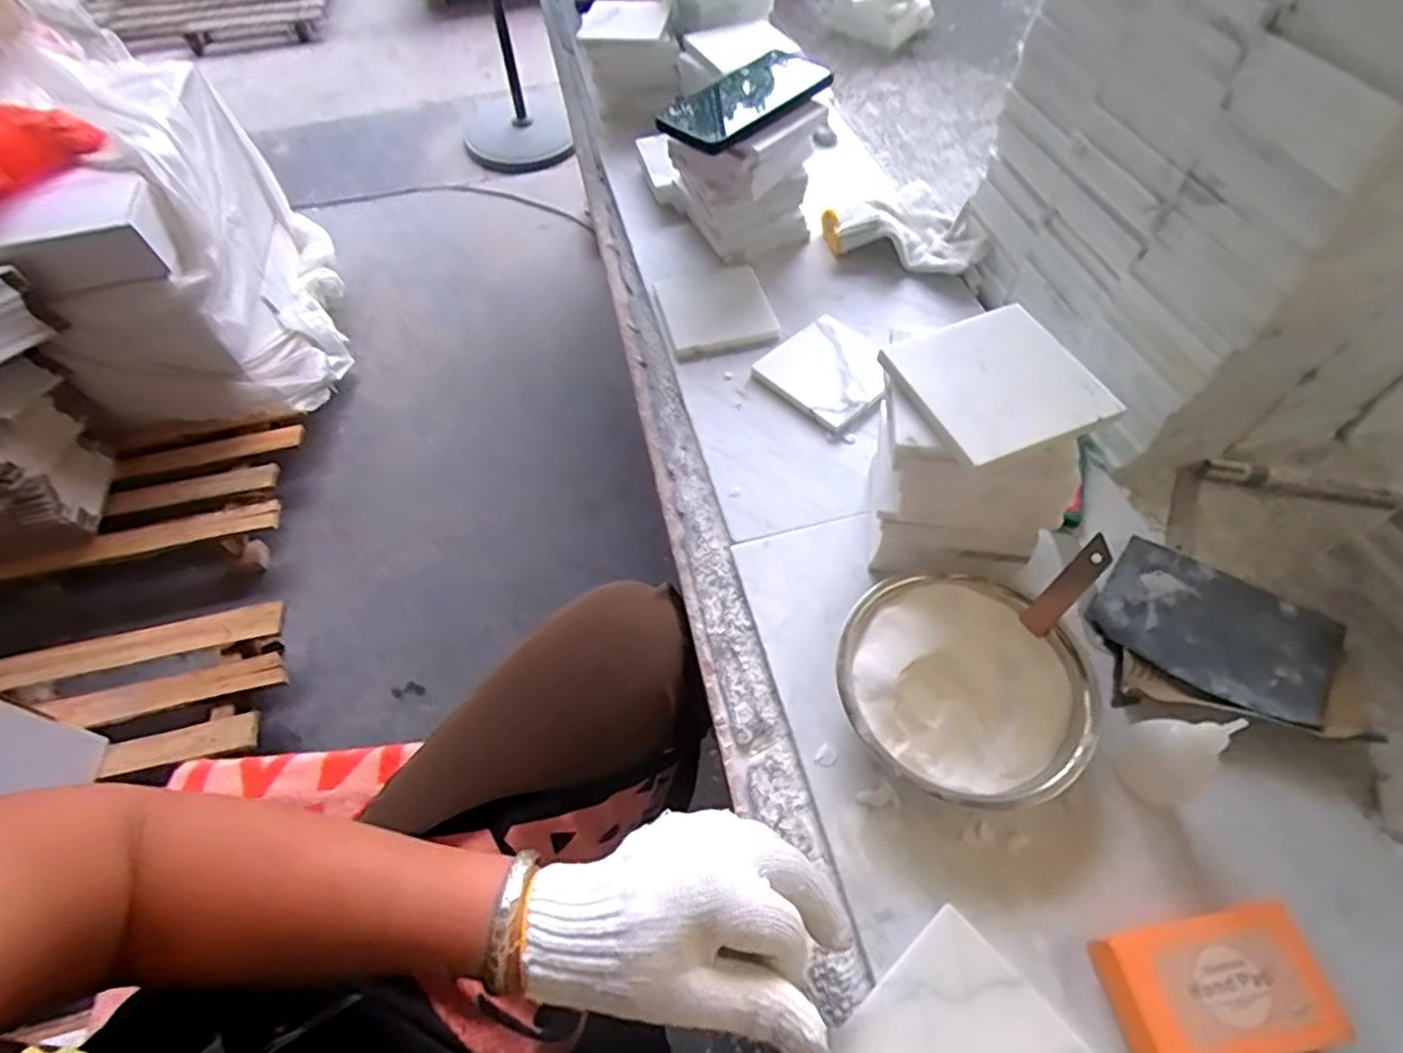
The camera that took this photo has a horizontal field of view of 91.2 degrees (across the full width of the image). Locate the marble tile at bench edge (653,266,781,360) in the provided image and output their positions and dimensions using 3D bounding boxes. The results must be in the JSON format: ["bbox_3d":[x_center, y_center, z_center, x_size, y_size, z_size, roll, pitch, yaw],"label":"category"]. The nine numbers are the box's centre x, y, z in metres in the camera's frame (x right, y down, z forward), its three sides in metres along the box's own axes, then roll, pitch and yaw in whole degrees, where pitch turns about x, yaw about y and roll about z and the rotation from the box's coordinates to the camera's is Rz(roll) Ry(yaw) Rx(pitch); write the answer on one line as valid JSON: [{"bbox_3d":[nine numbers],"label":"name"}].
[{"bbox_3d":[0.013,-0.210,0.666,0.099,0.011,0.112,-13,60,-5],"label":"marble tile at bench edge"}]

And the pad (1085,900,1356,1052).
[{"bbox_3d":[0.258,0.233,0.348,0.096,0.031,0.060,-12,60,-5],"label":"pad"}]

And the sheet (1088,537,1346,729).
[{"bbox_3d":[0.348,0.069,0.464,0.142,0.011,0.097,32,66,19],"label":"sheet"}]

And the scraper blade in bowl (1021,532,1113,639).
[{"bbox_3d":[0.227,0.038,0.427,0.010,0.072,0.018,4,36,-49],"label":"scraper blade in bowl"}]

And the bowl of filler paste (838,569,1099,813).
[{"bbox_3d":[0.162,0.101,0.434,0.145,0.046,0.145,-1,59,2],"label":"bowl of filler paste"}]

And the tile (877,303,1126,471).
[{"bbox_3d":[0.172,-0.085,0.401,0.104,0.010,0.098,-18,60,-8],"label":"tile"}]

